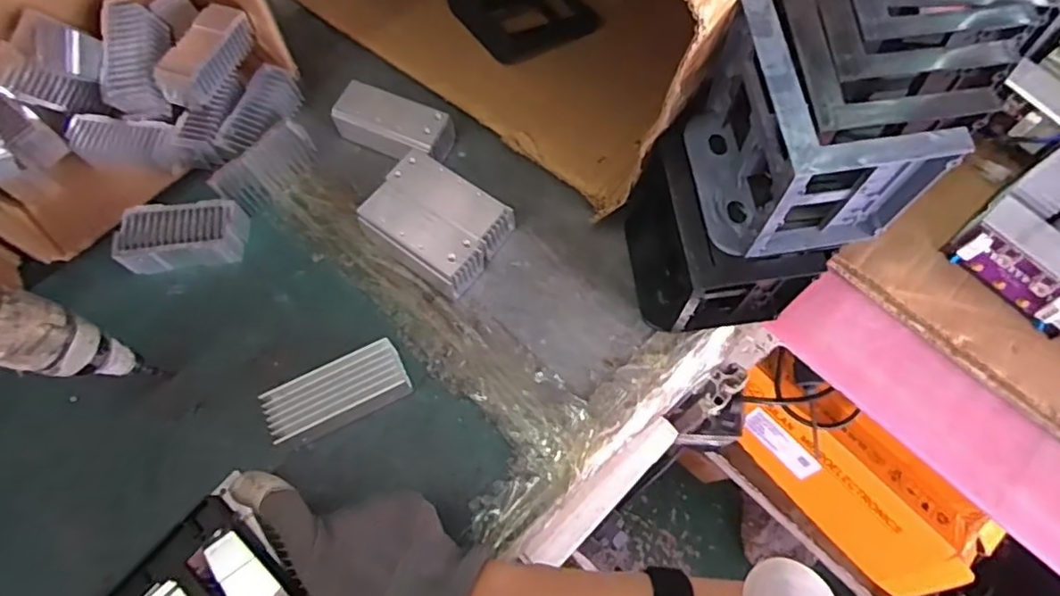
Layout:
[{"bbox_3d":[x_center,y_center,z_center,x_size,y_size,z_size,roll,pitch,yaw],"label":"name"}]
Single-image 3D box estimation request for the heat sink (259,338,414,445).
[{"bbox_3d":[-0.141,0.072,0.448,0.103,0.041,0.042,-25,70,-9],"label":"heat sink"}]

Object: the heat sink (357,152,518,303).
[{"bbox_3d":[-0.081,-0.064,0.500,0.107,0.041,0.081,32,72,13],"label":"heat sink"}]

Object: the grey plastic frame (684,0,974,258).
[{"bbox_3d":[0.162,-0.102,0.361,0.099,0.107,0.121,-11,68,-3],"label":"grey plastic frame"}]

